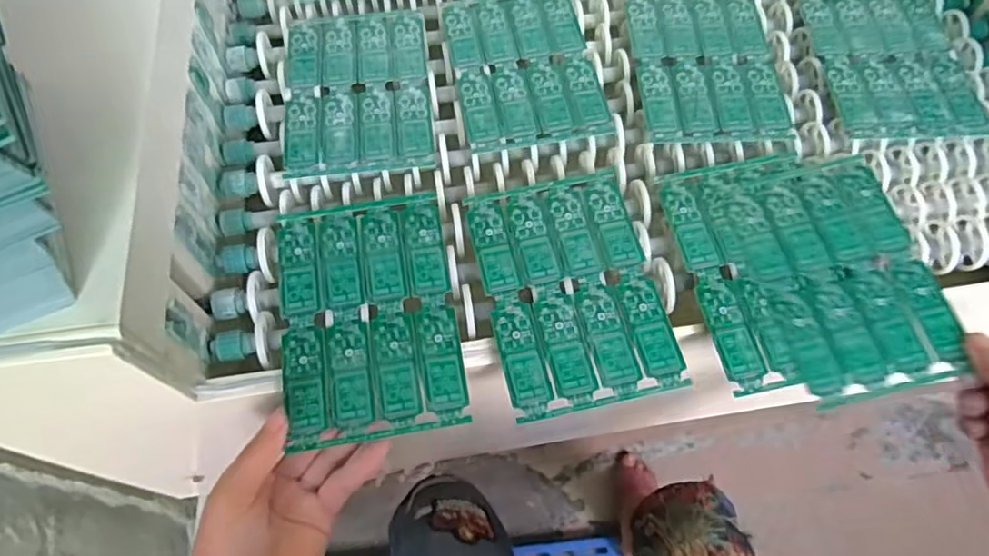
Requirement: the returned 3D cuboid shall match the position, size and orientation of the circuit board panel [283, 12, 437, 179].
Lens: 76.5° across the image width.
[{"bbox_3d":[-0.115,-0.162,0.529,0.118,0.004,0.170,-6,63,-2],"label":"circuit board panel"}]

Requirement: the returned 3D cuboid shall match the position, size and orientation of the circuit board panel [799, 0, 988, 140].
[{"bbox_3d":[0.348,-0.195,0.549,0.128,0.011,0.170,-3,63,0],"label":"circuit board panel"}]

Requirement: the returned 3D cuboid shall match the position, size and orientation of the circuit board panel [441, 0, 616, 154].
[{"bbox_3d":[0.025,-0.186,0.541,0.119,0.005,0.169,-10,63,-4],"label":"circuit board panel"}]

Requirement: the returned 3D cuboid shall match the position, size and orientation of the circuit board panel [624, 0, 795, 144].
[{"bbox_3d":[0.183,-0.192,0.543,0.121,0.004,0.173,-3,63,0],"label":"circuit board panel"}]

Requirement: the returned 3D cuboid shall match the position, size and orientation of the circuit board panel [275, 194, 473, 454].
[{"bbox_3d":[-0.088,0.023,0.438,0.118,0.007,0.177,-9,66,-4],"label":"circuit board panel"}]

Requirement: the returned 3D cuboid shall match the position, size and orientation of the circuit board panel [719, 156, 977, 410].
[{"bbox_3d":[0.248,-0.004,0.451,0.119,0.006,0.172,-13,66,-3],"label":"circuit board panel"}]

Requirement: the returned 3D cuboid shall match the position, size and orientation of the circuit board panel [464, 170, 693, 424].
[{"bbox_3d":[0.054,0.005,0.444,0.118,0.004,0.173,-11,65,-6],"label":"circuit board panel"}]

